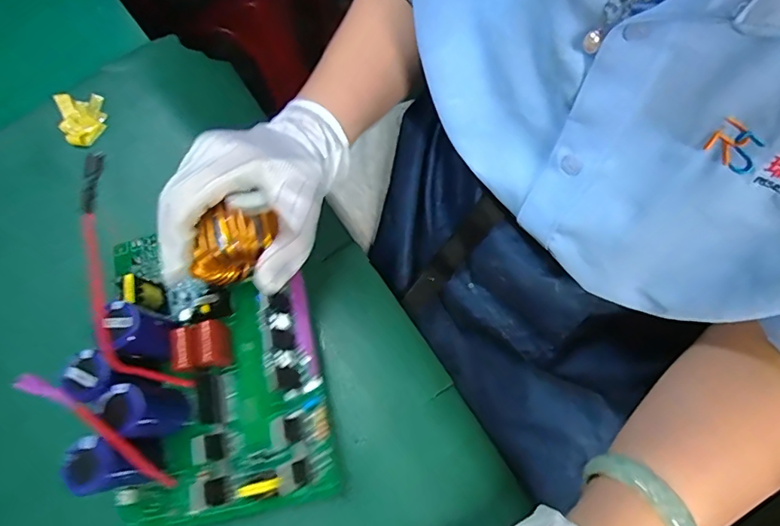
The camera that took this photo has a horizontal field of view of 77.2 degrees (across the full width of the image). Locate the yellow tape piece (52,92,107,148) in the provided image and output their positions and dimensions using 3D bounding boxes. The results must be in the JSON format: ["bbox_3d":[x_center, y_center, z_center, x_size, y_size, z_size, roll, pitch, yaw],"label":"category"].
[{"bbox_3d":[-0.255,-0.119,0.403,0.035,0.010,0.048,-14,72,-4],"label":"yellow tape piece"}]

